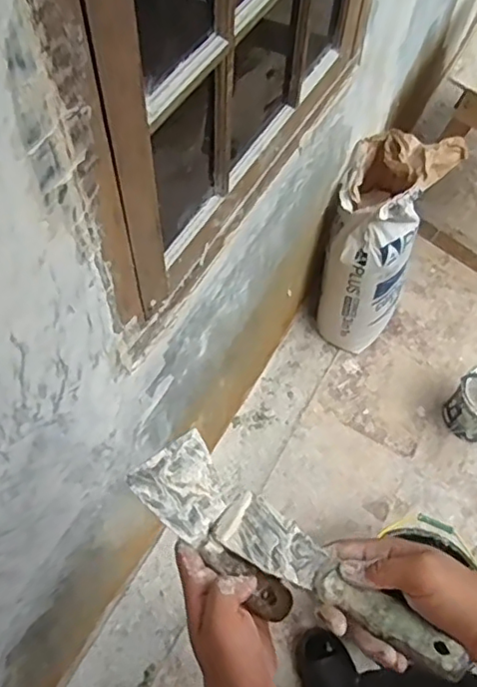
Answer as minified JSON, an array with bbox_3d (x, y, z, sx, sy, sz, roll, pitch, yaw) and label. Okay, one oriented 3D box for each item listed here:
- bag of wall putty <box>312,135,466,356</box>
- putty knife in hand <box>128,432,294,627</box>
[{"bbox_3d":[0.334,-0.227,1.507,0.215,0.554,0.263,21,63,10],"label":"bag of wall putty"},{"bbox_3d":[-0.013,0.146,0.459,0.062,0.015,0.157,-37,90,-19],"label":"putty knife in hand"}]

